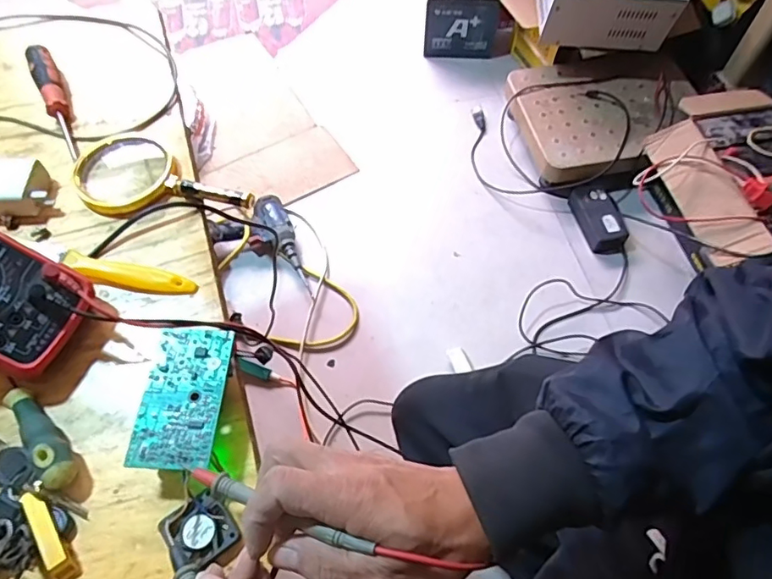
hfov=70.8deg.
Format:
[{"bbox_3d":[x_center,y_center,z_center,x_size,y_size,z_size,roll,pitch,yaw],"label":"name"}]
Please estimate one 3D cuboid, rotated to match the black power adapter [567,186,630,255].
[{"bbox_3d":[0.453,-0.148,1.154,0.078,0.054,0.160,-14,61,-8],"label":"black power adapter"}]

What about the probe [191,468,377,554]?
[{"bbox_3d":[-0.065,0.125,0.312,0.124,0.009,0.013,11,62,24],"label":"probe"}]

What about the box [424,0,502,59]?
[{"bbox_3d":[0.194,-0.681,1.387,0.184,0.200,0.070,5,60,3],"label":"box"}]

